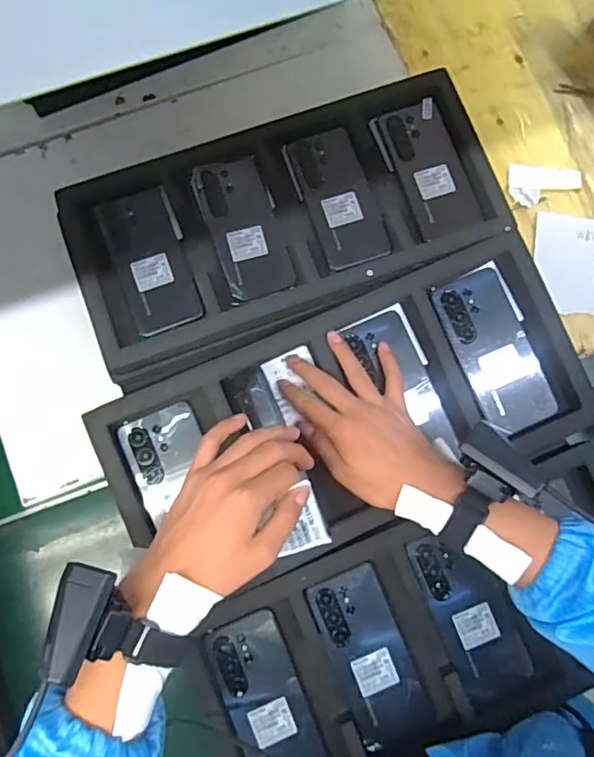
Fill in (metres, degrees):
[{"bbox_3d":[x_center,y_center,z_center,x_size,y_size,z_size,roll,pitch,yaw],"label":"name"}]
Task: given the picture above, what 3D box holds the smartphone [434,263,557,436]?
[{"bbox_3d":[0.207,-0.028,0.553,0.077,0.015,0.168,-23,87,-6],"label":"smartphone"}]

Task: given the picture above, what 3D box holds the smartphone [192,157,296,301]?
[{"bbox_3d":[-0.060,-0.172,0.596,0.076,0.007,0.165,-19,82,-5],"label":"smartphone"}]

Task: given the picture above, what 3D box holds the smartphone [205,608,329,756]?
[{"bbox_3d":[-0.030,0.326,0.526,0.074,0.010,0.168,-22,82,-5],"label":"smartphone"}]

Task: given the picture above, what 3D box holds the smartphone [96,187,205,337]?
[{"bbox_3d":[-0.162,-0.132,0.588,0.077,0.009,0.162,-21,82,-5],"label":"smartphone"}]

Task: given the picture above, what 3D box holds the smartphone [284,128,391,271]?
[{"bbox_3d":[0.045,-0.207,0.605,0.079,0.004,0.165,-17,82,-5],"label":"smartphone"}]

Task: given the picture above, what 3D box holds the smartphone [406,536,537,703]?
[{"bbox_3d":[0.183,0.237,0.545,0.078,0.005,0.159,-22,82,-5],"label":"smartphone"}]

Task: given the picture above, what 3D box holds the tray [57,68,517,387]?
[{"bbox_3d":[-0.009,-0.183,0.594,0.473,0.027,0.225,-21,82,-5],"label":"tray"}]

